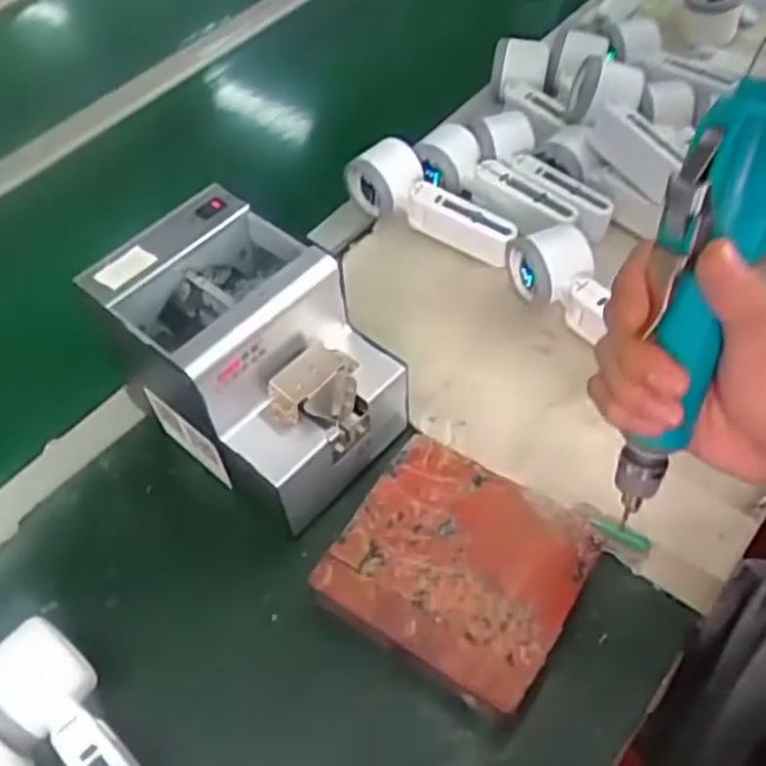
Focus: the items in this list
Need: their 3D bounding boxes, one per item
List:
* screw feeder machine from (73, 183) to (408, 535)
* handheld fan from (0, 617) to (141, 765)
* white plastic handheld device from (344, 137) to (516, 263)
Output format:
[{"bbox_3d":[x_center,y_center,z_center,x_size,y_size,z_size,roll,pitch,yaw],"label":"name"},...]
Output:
[{"bbox_3d":[-0.087,-0.018,0.521,0.172,0.137,0.126,35,63,26],"label":"screw feeder machine"},{"bbox_3d":[-0.162,0.206,0.432,0.159,0.055,0.056,29,61,23],"label":"handheld fan"},{"bbox_3d":[0.046,-0.167,0.685,0.166,0.056,0.050,23,59,20],"label":"white plastic handheld device"}]

